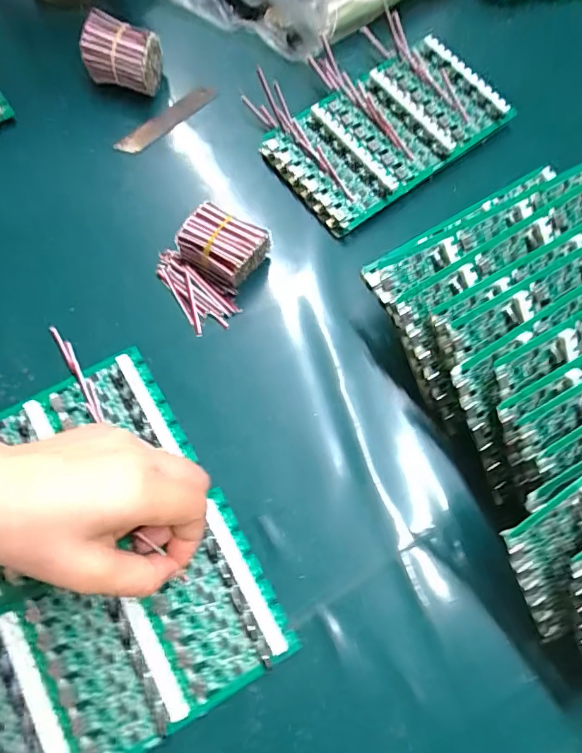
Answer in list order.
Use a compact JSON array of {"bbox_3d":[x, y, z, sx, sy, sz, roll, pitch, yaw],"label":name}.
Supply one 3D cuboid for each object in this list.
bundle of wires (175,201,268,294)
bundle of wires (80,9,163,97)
[{"bbox_3d":[-0.049,-0.090,0.328,0.055,0.039,0.042,32,75,6],"label":"bundle of wires"},{"bbox_3d":[-0.132,-0.255,0.376,0.052,0.044,0.043,19,74,3],"label":"bundle of wires"}]

